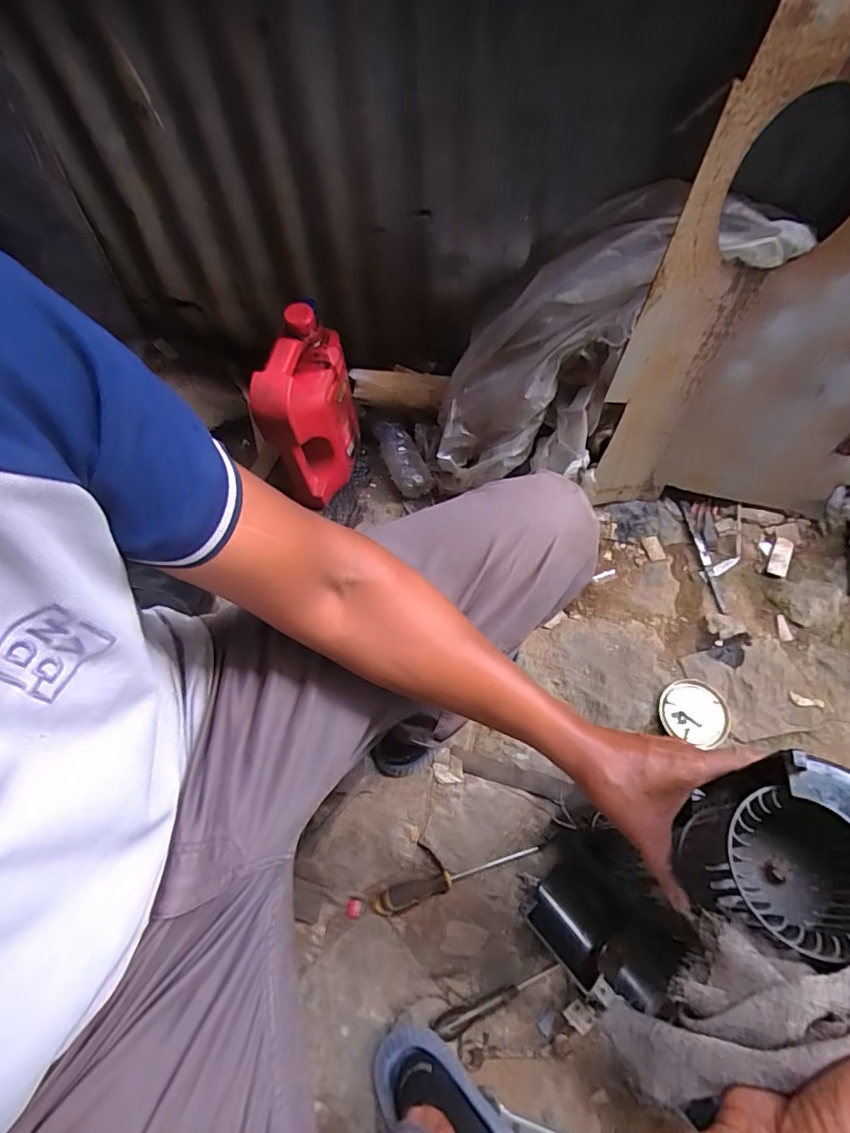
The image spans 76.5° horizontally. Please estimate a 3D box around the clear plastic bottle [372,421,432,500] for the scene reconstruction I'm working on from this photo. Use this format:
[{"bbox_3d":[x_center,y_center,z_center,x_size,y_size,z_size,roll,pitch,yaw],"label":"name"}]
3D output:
[{"bbox_3d":[-0.045,-0.208,1.040,0.067,0.069,0.162,-25,67,-9],"label":"clear plastic bottle"}]

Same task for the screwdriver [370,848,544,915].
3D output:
[{"bbox_3d":[0.045,0.452,0.776,0.245,0.027,0.033,-15,66,-5],"label":"screwdriver"}]

